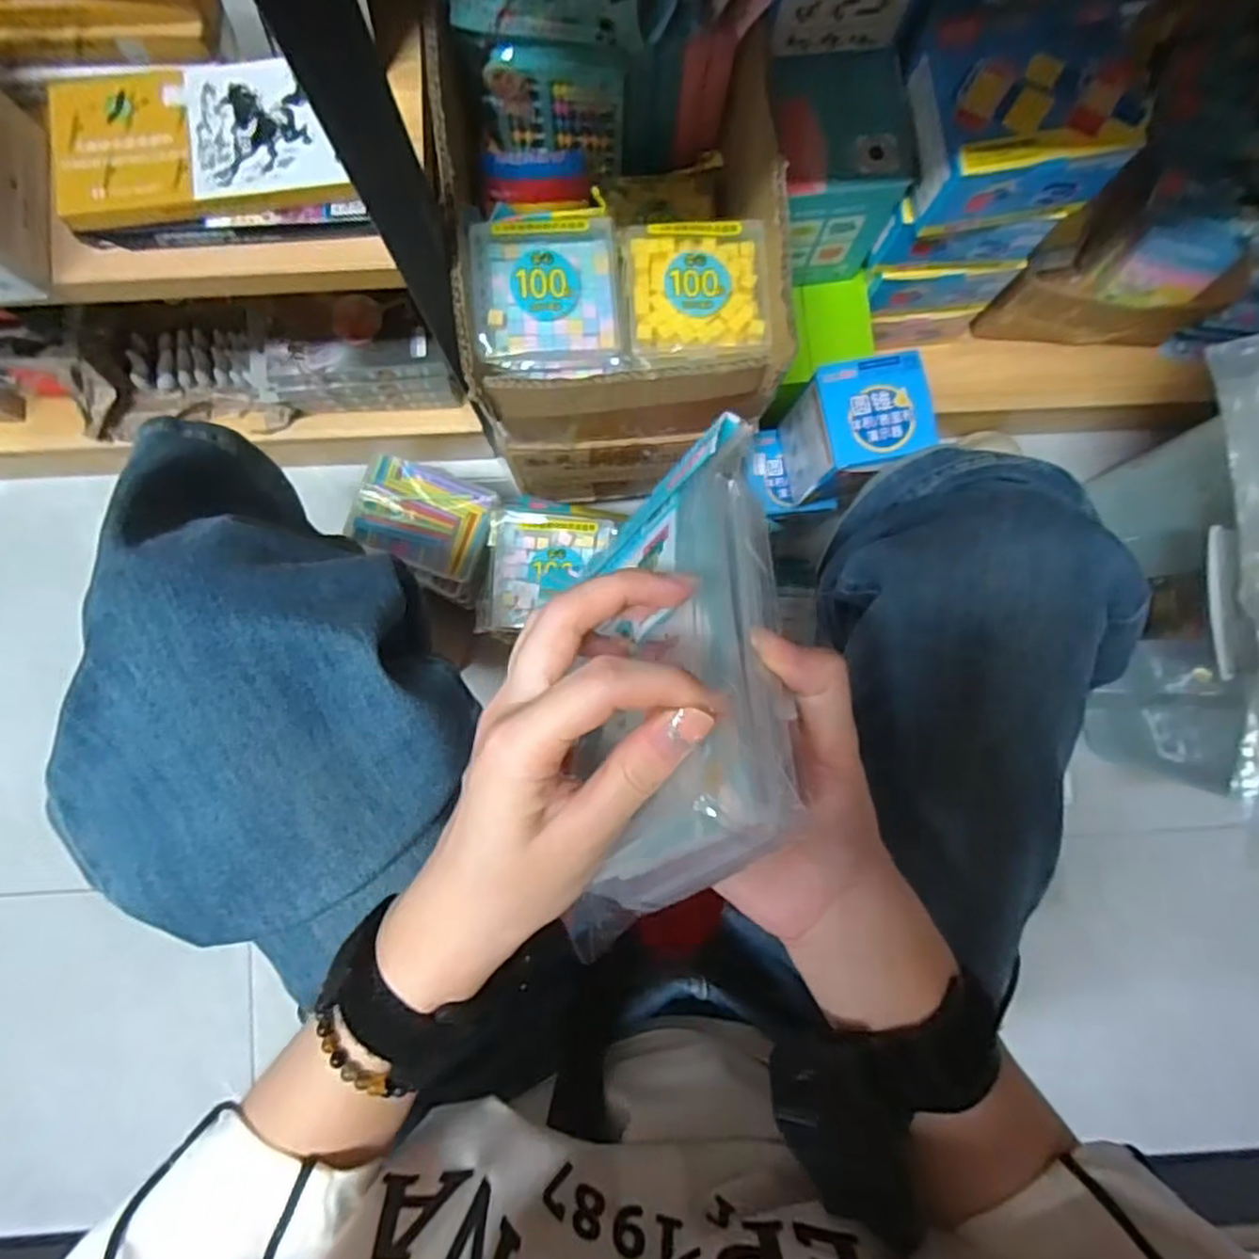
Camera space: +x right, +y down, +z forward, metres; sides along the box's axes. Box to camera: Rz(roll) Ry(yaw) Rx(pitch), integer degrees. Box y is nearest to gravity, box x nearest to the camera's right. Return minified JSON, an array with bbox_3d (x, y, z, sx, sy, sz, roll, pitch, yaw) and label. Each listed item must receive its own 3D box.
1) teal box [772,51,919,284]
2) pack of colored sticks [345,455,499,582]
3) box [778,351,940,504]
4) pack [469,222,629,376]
[{"bbox_3d":[0.146,-0.351,0.549,0.101,0.123,0.098,-9,87,-2],"label":"teal box"},{"bbox_3d":[-0.183,-0.099,0.621,0.112,0.020,0.084,18,86,0],"label":"pack of colored sticks"},{"bbox_3d":[0.193,-0.168,0.608,0.089,0.123,0.090,-12,87,-2],"label":"box"},{"bbox_3d":[-0.055,-0.222,0.472,0.095,0.032,0.092,-4,87,-1],"label":"pack"}]

